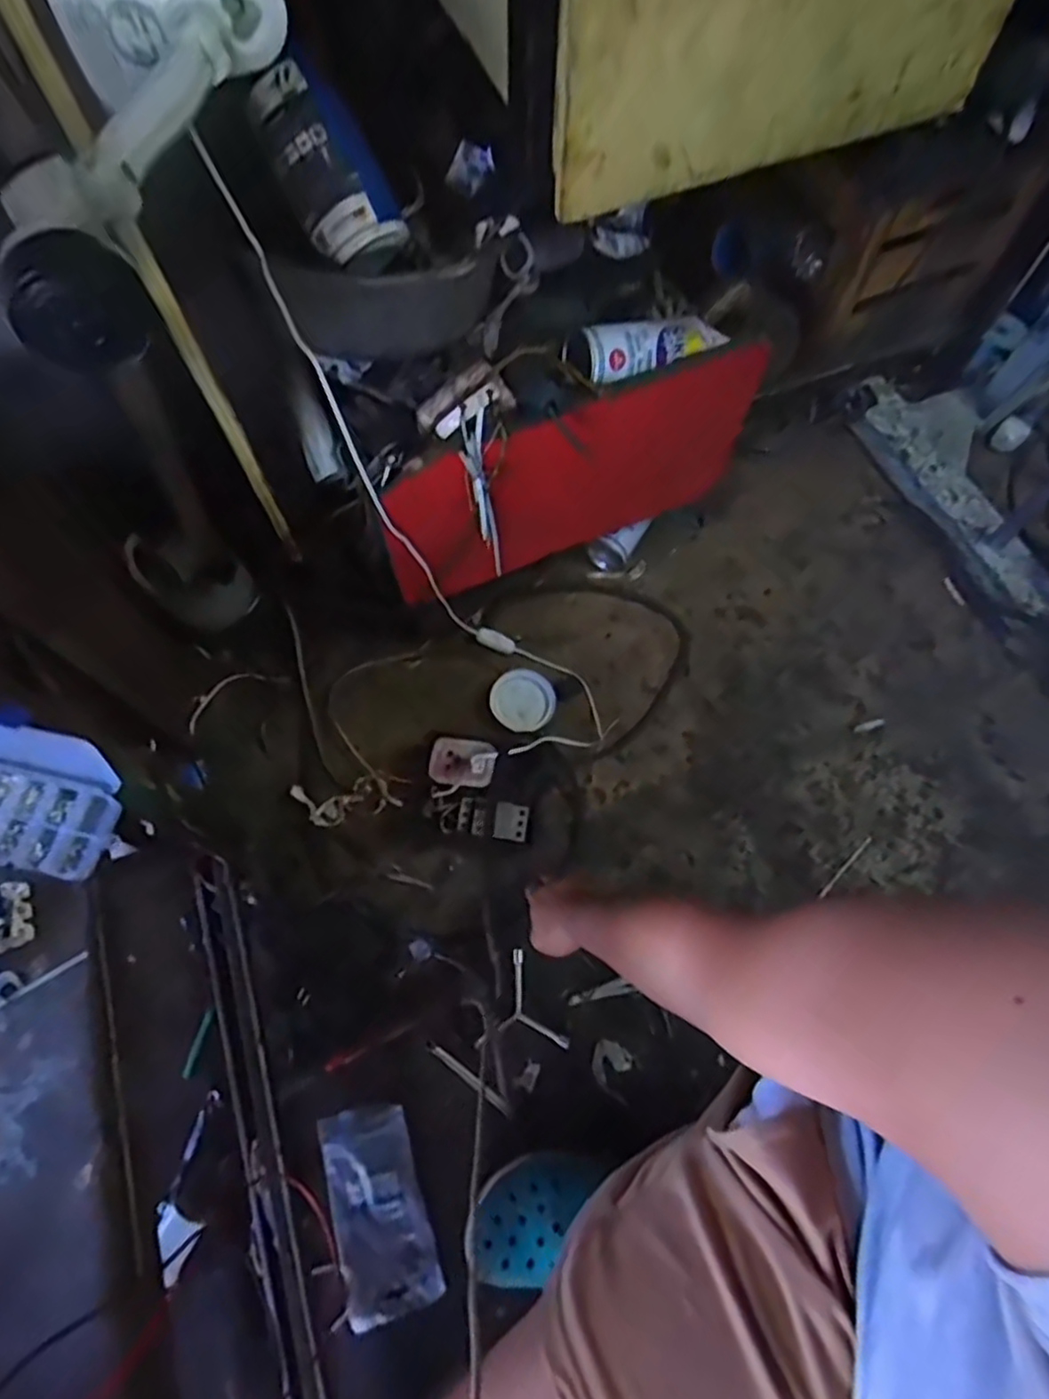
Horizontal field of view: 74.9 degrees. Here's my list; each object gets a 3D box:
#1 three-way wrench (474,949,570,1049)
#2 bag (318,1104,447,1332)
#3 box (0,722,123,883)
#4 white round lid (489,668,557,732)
[{"bbox_3d":[0.012,0.375,0.818,0.100,0.012,0.117,21,67,10],"label":"three-way wrench"},{"bbox_3d":[-0.158,0.551,0.737,0.095,0.010,0.194,-15,68,-7],"label":"bag"},{"bbox_3d":[-0.376,0.070,0.501,0.138,0.070,0.093,13,67,4],"label":"box"},{"bbox_3d":[-0.002,0.001,0.966,0.086,0.011,0.087,0,86,-6],"label":"white round lid"}]

